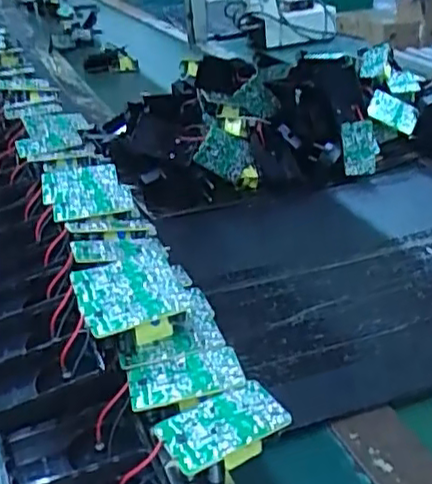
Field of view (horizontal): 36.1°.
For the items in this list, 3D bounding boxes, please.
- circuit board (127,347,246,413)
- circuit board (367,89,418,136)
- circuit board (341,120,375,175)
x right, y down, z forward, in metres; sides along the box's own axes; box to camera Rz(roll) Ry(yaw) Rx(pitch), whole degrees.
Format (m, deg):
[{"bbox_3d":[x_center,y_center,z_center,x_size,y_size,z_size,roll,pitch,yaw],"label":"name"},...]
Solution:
[{"bbox_3d":[-0.018,0.075,0.376,0.063,0.004,0.038,-7,28,-10],"label":"circuit board"},{"bbox_3d":[0.226,-0.165,0.843,0.077,0.035,0.011,21,18,-28],"label":"circuit board"},{"bbox_3d":[0.175,-0.114,0.817,0.046,0.066,0.010,-14,21,-20],"label":"circuit board"}]

